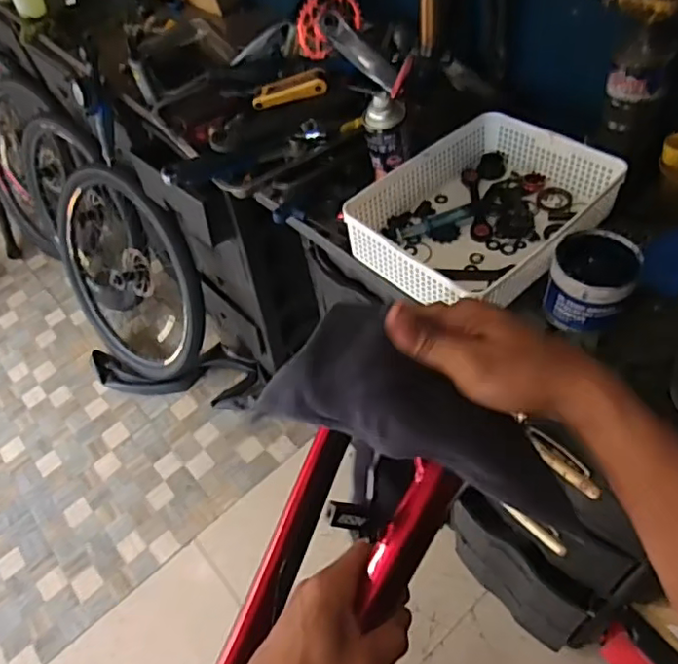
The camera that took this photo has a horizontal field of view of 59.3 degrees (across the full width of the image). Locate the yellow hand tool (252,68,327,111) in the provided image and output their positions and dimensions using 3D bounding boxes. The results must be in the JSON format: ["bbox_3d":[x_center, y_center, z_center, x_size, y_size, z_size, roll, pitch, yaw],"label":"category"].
[{"bbox_3d":[-0.083,-0.406,1.001,0.128,0.028,0.037,-10,51,17],"label":"yellow hand tool"}]

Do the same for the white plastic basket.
[{"bbox_3d":[0.202,-0.166,0.837,0.330,0.086,0.252,-40,58,-20],"label":"white plastic basket"}]

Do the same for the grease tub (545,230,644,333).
[{"bbox_3d":[0.314,-0.067,0.744,0.102,0.074,0.120,5,55,13],"label":"grease tub"}]

